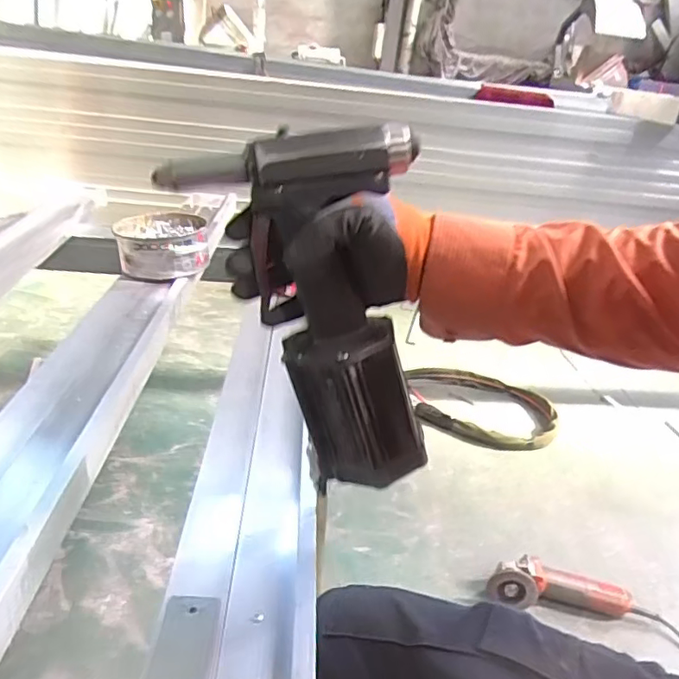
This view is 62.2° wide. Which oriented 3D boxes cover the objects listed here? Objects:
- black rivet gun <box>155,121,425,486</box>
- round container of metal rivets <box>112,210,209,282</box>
[{"bbox_3d":[-0.006,-0.012,0.433,0.145,0.277,0.078,-5,21,25],"label":"black rivet gun"},{"bbox_3d":[-0.327,-0.177,1.035,0.161,0.088,0.150,-4,29,-20],"label":"round container of metal rivets"}]

